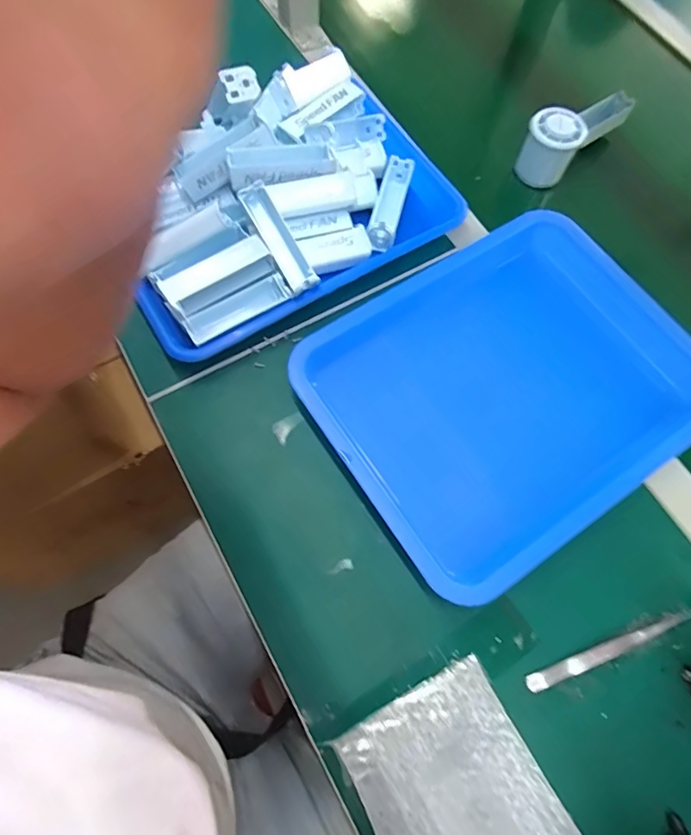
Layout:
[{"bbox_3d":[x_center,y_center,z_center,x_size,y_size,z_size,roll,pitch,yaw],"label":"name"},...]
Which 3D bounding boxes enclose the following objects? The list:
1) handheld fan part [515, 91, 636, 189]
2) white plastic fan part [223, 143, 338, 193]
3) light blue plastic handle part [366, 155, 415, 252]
[{"bbox_3d":[0.256,-0.316,0.547,0.139,0.072,0.051,-40,76,-16],"label":"handheld fan part"},{"bbox_3d":[-0.060,-0.240,0.456,0.097,0.020,0.034,-11,70,-7],"label":"white plastic fan part"},{"bbox_3d":[0.046,-0.222,0.493,0.027,0.015,0.105,15,69,3],"label":"light blue plastic handle part"}]

